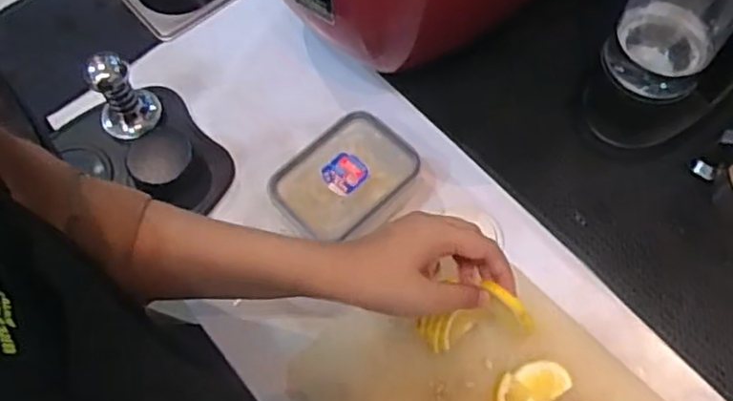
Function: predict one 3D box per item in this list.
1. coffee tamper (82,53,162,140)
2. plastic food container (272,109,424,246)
[{"bbox_3d":[-0.230,-0.096,0.635,0.055,0.082,0.050,0,64,1],"label":"coffee tamper"},{"bbox_3d":[-0.019,-0.016,0.605,0.120,0.044,0.089,-41,70,-17],"label":"plastic food container"}]

